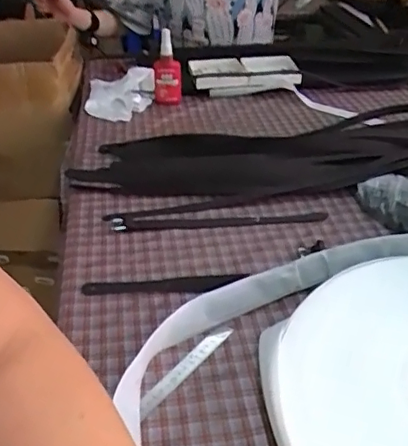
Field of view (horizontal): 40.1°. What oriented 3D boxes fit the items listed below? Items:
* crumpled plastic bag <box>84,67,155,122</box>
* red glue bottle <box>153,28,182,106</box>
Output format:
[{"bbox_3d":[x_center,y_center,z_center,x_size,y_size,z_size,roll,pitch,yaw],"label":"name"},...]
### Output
[{"bbox_3d":[-0.181,-0.288,1.223,0.146,0.040,0.232,-3,34,-4],"label":"crumpled plastic bag"},{"bbox_3d":[-0.077,-0.321,1.177,0.058,0.144,0.043,-1,34,-1],"label":"red glue bottle"}]

